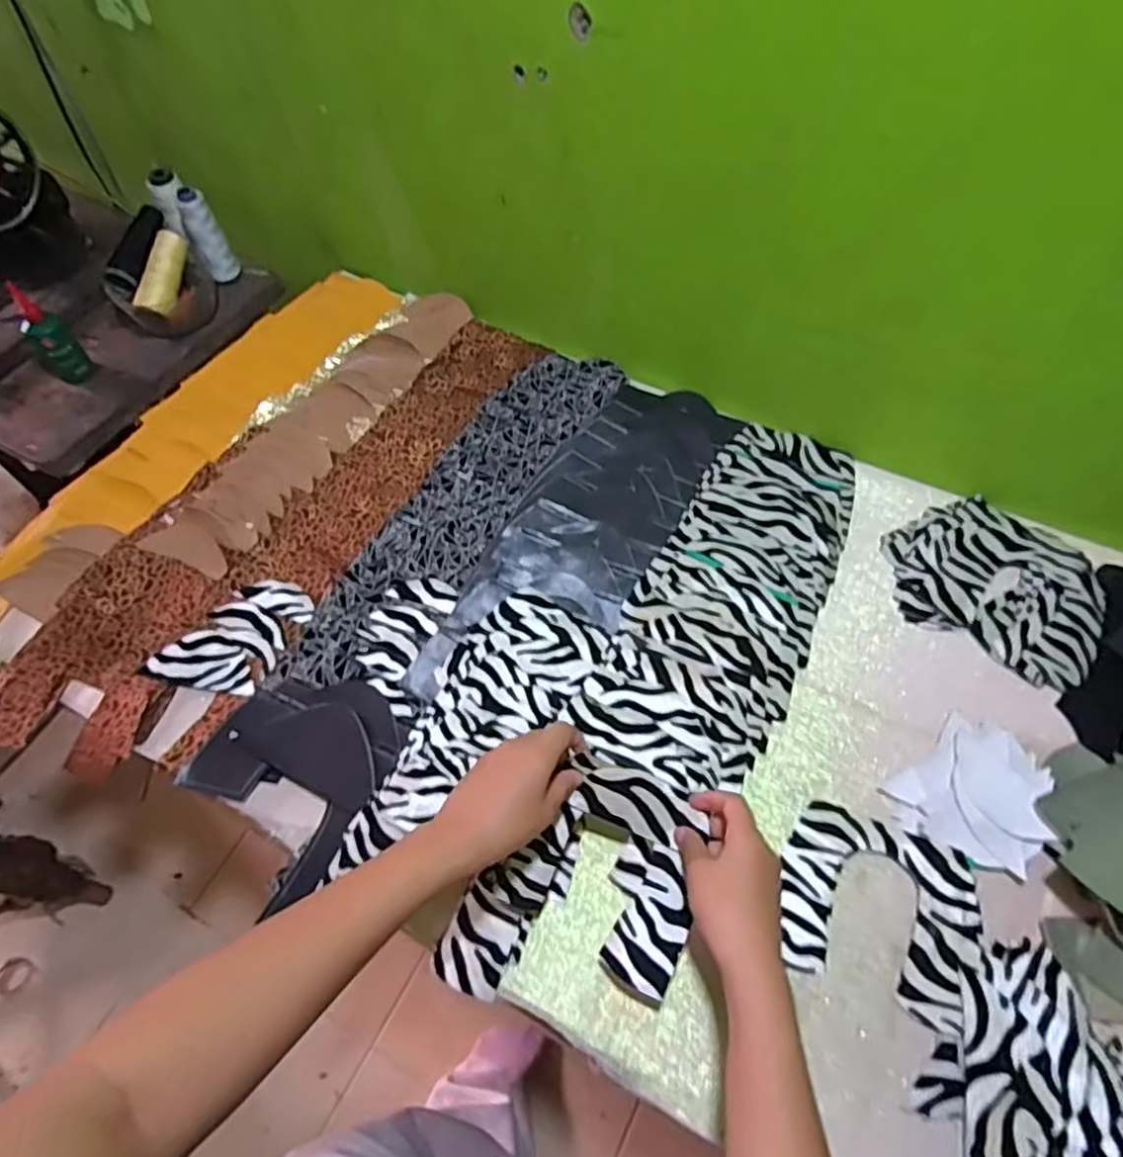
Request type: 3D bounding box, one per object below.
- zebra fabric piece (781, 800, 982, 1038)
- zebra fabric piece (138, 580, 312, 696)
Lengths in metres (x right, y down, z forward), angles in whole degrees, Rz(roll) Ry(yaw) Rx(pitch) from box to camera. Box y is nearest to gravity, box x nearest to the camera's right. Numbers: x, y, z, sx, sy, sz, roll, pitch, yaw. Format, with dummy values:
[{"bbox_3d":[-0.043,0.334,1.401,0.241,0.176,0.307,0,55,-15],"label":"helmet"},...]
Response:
[{"bbox_3d":[0.234,0.243,0.509,0.134,0.008,0.121,17,63,17],"label":"zebra fabric piece"},{"bbox_3d":[-0.298,0.059,0.633,0.089,0.010,0.140,36,67,21],"label":"zebra fabric piece"}]

